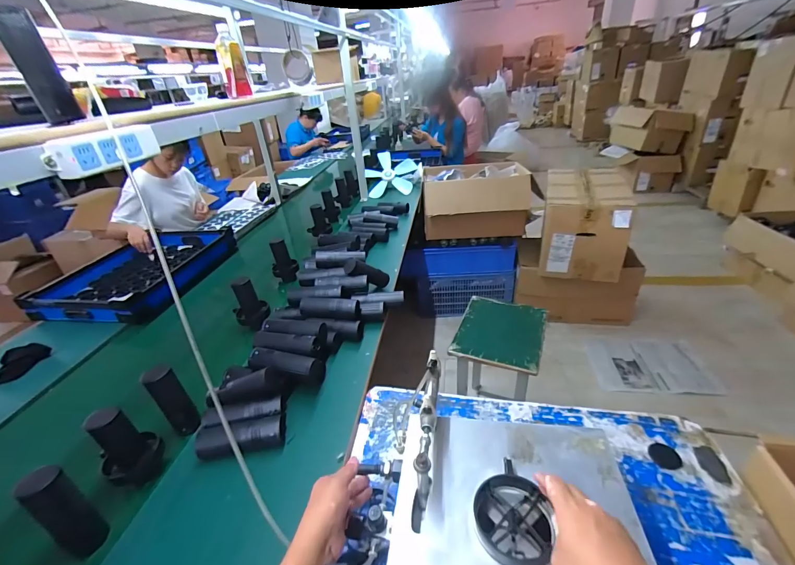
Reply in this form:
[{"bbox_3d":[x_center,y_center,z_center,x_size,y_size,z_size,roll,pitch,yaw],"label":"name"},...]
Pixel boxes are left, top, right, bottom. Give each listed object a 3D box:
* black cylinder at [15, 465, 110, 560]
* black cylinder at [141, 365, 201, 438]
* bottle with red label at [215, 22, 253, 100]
[{"bbox_3d":[-0.519,0.365,0.556,0.056,0.180,0.062,10,35,24],"label":"black cylinder"},{"bbox_3d":[-0.469,0.248,0.742,0.055,0.159,0.045,-30,39,-34],"label":"black cylinder"},{"bbox_3d":[-0.488,-0.646,1.037,0.069,0.185,0.064,-28,38,-32],"label":"bottle with red label"}]

